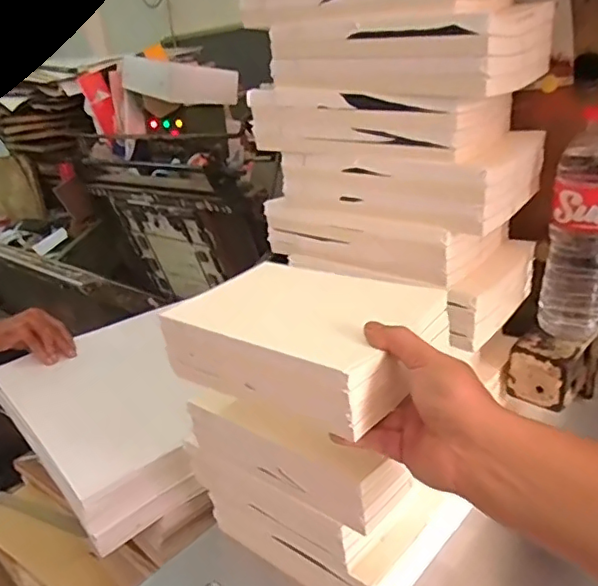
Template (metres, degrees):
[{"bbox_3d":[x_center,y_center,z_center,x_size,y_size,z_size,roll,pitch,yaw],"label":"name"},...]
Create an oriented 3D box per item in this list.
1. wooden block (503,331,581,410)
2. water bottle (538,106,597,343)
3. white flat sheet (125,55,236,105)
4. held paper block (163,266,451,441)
[{"bbox_3d":[0.256,0.079,0.602,0.064,0.060,0.051,12,28,39],"label":"wooden block"},{"bbox_3d":[0.286,-0.060,0.573,0.077,0.218,0.061,3,23,24],"label":"water bottle"},{"bbox_3d":[-0.342,-0.611,1.664,0.326,0.100,0.057,8,20,-6],"label":"white flat sheet"},{"bbox_3d":[0.004,0.041,0.519,0.211,0.071,0.144,11,27,38],"label":"held paper block"}]

